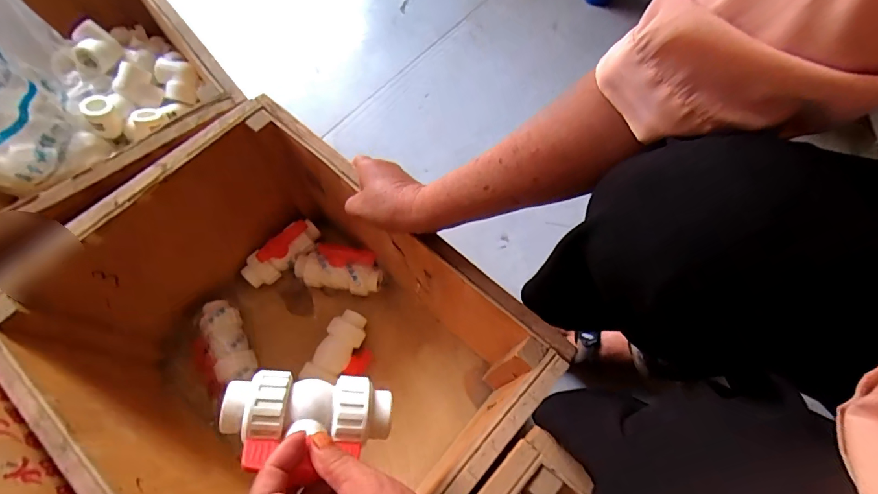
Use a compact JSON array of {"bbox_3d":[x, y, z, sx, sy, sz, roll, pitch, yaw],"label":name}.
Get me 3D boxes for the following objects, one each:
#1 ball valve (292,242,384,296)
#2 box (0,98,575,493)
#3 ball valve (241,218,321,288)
[{"bbox_3d":[-0.144,0.034,0.613,0.124,0.072,0.050,10,67,4],"label":"ball valve"},{"bbox_3d":[-0.166,0.115,0.498,0.417,0.259,0.337,38,72,15],"label":"box"},{"bbox_3d":[-0.227,0.008,0.611,0.119,0.051,0.040,-36,71,-14],"label":"ball valve"}]

